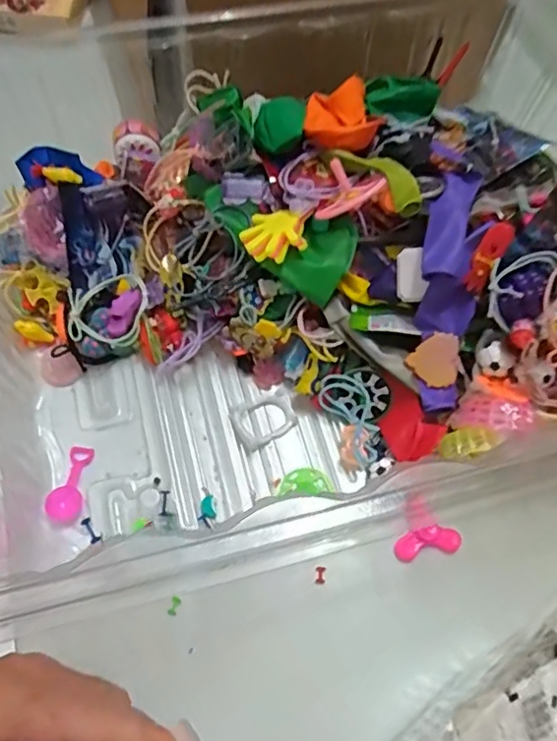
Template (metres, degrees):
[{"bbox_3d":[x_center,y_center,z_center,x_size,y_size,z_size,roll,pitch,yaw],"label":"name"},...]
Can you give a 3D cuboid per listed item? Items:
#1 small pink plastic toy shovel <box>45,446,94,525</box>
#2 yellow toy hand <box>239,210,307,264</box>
[{"bbox_3d":[-0.129,0.071,0.359,0.019,0.008,0.050,13,63,3],"label":"small pink plastic toy shovel"},{"bbox_3d":[-0.004,-0.087,0.362,0.039,0.008,0.042,-31,61,1],"label":"yellow toy hand"}]

